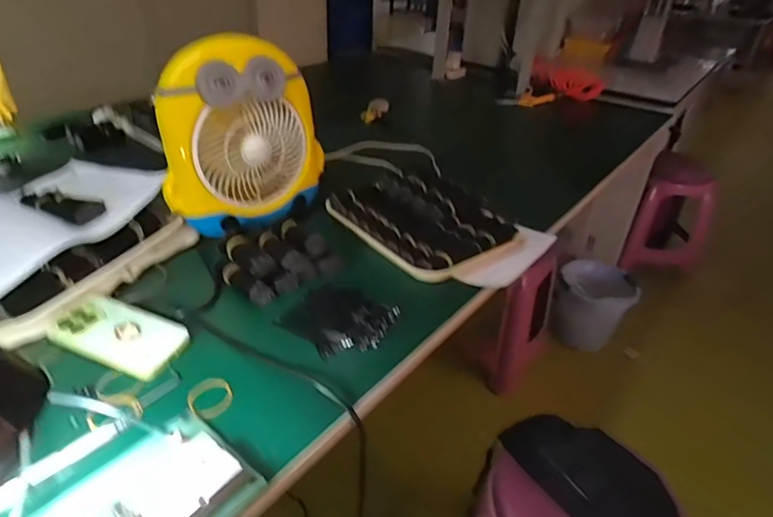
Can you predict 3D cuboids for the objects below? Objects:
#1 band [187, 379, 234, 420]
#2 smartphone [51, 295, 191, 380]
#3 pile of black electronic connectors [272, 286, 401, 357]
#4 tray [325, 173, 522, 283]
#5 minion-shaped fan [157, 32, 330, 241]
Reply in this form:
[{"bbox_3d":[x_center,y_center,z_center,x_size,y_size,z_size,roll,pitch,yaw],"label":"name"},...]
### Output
[{"bbox_3d":[-0.185,0.146,0.505,0.044,0.009,0.046,2,34,-2],"label":"band"},{"bbox_3d":[-0.314,0.086,0.566,0.152,0.016,0.080,21,44,14],"label":"smartphone"},{"bbox_3d":[-0.060,0.072,0.609,0.124,0.021,0.112,20,37,22],"label":"pile of black electronic connectors"},{"bbox_3d":[0.049,-0.078,0.820,0.217,0.062,0.316,-24,43,-34],"label":"tray"},{"bbox_3d":[-0.215,-0.185,0.739,0.254,0.250,0.085,-24,43,-35],"label":"minion-shaped fan"}]

